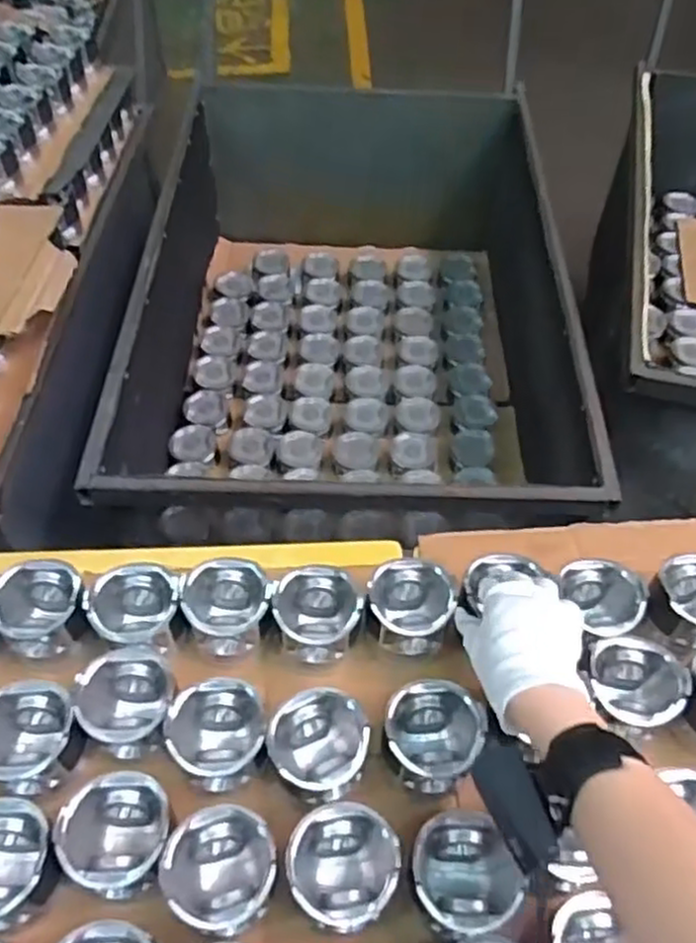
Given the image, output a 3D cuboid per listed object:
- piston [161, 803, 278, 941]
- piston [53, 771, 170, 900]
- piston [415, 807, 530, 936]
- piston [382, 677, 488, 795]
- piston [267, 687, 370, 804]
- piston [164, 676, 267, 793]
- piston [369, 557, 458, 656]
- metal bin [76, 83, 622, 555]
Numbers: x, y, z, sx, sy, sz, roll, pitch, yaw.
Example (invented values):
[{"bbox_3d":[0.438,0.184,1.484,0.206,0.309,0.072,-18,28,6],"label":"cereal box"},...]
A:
[{"bbox_3d":[-0.097,0.311,0.573,0.081,0.068,0.080,1,52,-1],"label":"piston"},{"bbox_3d":[-0.181,0.289,0.581,0.083,0.071,0.078,1,52,-1],"label":"piston"},{"bbox_3d":[0.090,0.315,0.573,0.084,0.067,0.084,14,53,9],"label":"piston"},{"bbox_3d":[0.073,0.230,0.639,0.079,0.066,0.083,1,52,-1],"label":"piston"},{"bbox_3d":[-0.025,0.232,0.627,0.080,0.072,0.083,1,52,-1],"label":"piston"},{"bbox_3d":[-0.110,0.227,0.635,0.082,0.058,0.082,6,52,3],"label":"piston"},{"bbox_3d":[0.060,0.133,0.716,0.079,0.062,0.076,1,52,-1],"label":"piston"},{"bbox_3d":[-0.033,-0.317,1.504,0.822,0.419,1.119,1,52,-1],"label":"metal bin"}]

